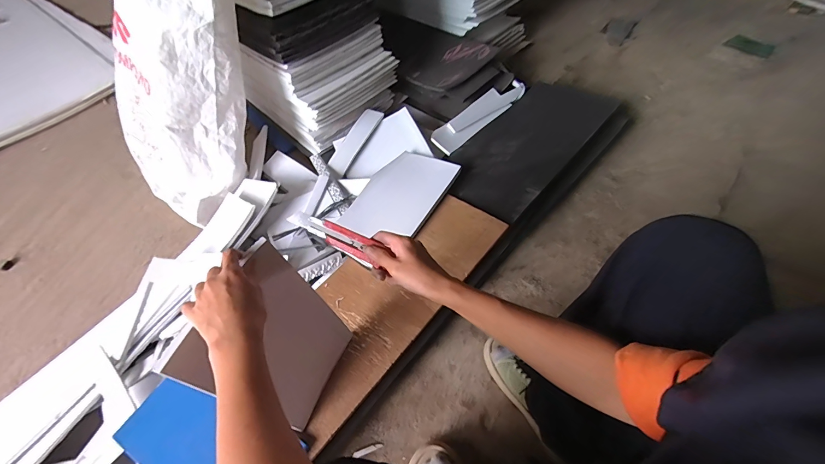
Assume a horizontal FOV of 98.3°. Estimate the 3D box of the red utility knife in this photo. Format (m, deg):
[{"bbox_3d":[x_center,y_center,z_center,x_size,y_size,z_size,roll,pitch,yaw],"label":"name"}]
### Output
[{"bbox_3d":[-0.102,0.003,0.465,0.130,0.020,0.028,28,60,10],"label":"red utility knife"}]

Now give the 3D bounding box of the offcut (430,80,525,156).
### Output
[{"bbox_3d":[0.194,-0.335,1.003,0.075,0.035,0.365,37,65,27],"label":"offcut"}]

